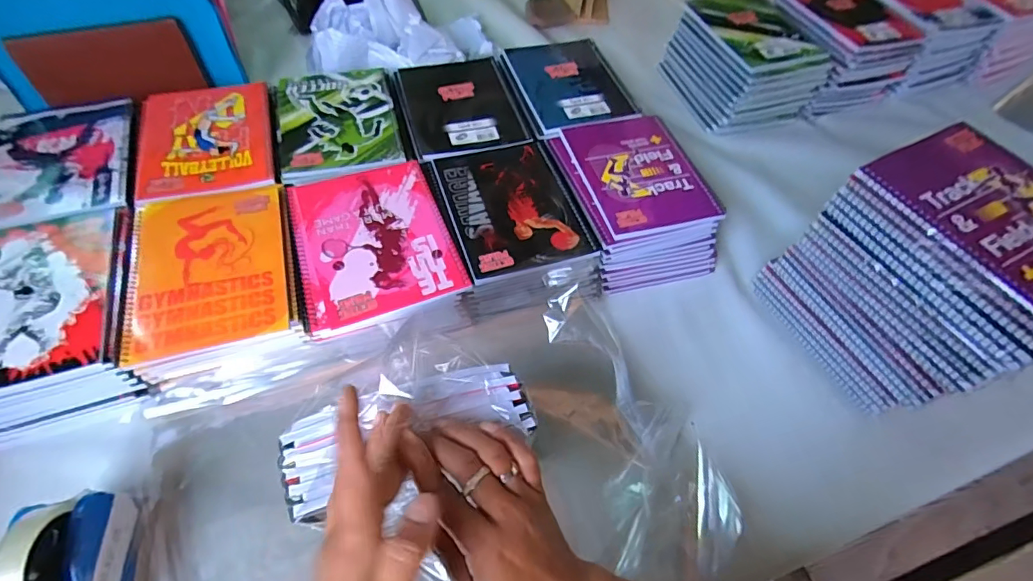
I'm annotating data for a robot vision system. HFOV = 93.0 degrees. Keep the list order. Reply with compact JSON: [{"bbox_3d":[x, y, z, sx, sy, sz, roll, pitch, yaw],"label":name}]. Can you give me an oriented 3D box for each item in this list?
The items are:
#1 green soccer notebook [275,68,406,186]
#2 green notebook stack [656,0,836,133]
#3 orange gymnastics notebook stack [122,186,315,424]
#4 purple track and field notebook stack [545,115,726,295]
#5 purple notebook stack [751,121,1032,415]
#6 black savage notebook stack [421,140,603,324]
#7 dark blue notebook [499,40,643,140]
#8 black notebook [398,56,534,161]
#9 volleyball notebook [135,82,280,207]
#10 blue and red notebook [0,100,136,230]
[{"bbox_3d":[-0.237,-0.226,0.651,0.150,0.006,0.209,-12,59,-12],"label":"green soccer notebook"},{"bbox_3d":[0.373,-0.378,0.835,0.177,0.141,0.216,-16,60,-13],"label":"green notebook stack"},{"bbox_3d":[-0.320,-0.004,0.539,0.163,0.079,0.219,-11,59,-10],"label":"orange gymnastics notebook stack"},{"bbox_3d":[0.151,-0.126,0.649,0.169,0.071,0.234,-13,60,-11],"label":"purple track and field notebook stack"},{"bbox_3d":[0.408,-0.005,0.507,0.146,0.233,0.194,-22,62,-16],"label":"purple notebook stack"},{"bbox_3d":[-0.010,-0.081,0.614,0.178,0.072,0.215,-12,59,-11],"label":"black savage notebook stack"},{"bbox_3d":[0.075,-0.311,0.732,0.165,0.007,0.194,-15,60,-14],"label":"dark blue notebook"},{"bbox_3d":[-0.077,-0.269,0.694,0.153,0.011,0.213,-12,59,-12],"label":"black notebook"},{"bbox_3d":[-0.391,-0.194,0.622,0.153,0.011,0.210,-14,60,-13],"label":"volleyball notebook"},{"bbox_3d":[-0.545,-0.156,0.581,0.157,0.012,0.207,-14,60,-13],"label":"blue and red notebook"}]

